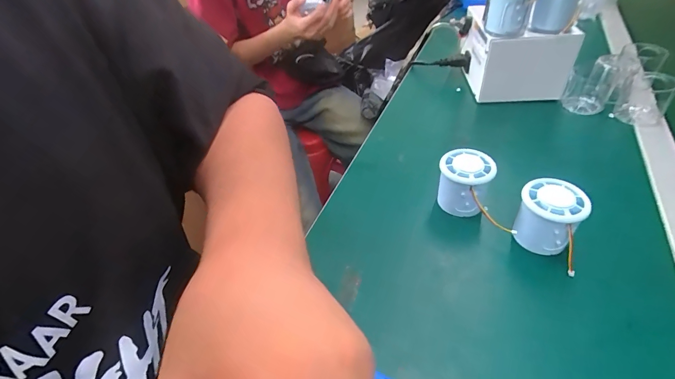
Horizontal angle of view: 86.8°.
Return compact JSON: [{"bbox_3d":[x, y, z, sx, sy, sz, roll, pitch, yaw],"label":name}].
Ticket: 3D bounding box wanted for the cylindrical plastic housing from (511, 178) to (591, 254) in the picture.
[{"bbox_3d":[0.208,0.030,0.357,0.054,0.061,0.052,-3,42,2],"label":"cylindrical plastic housing"}]

